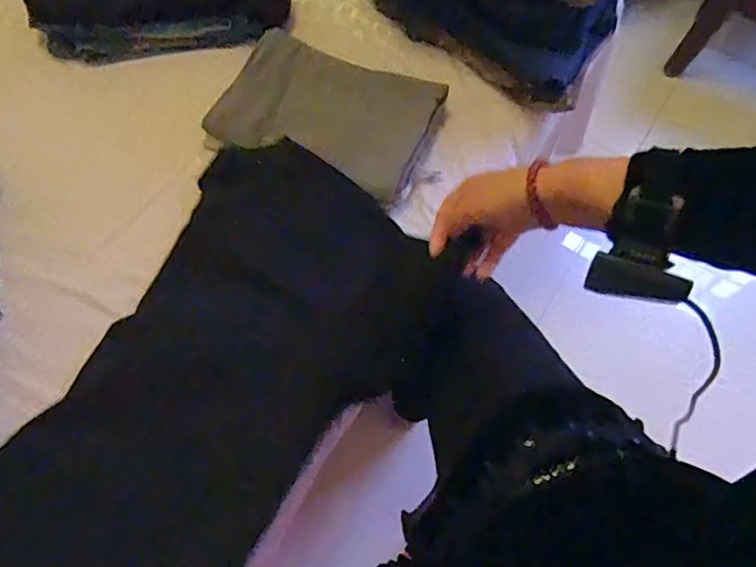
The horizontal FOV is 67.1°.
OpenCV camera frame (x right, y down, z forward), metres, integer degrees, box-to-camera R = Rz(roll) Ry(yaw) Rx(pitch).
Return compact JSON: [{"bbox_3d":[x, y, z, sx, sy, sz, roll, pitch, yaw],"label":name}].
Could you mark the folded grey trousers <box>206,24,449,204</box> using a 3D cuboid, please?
[{"bbox_3d":[-0.060,-0.209,0.691,0.237,0.061,0.169,21,64,8],"label":"folded grey trousers"}]

